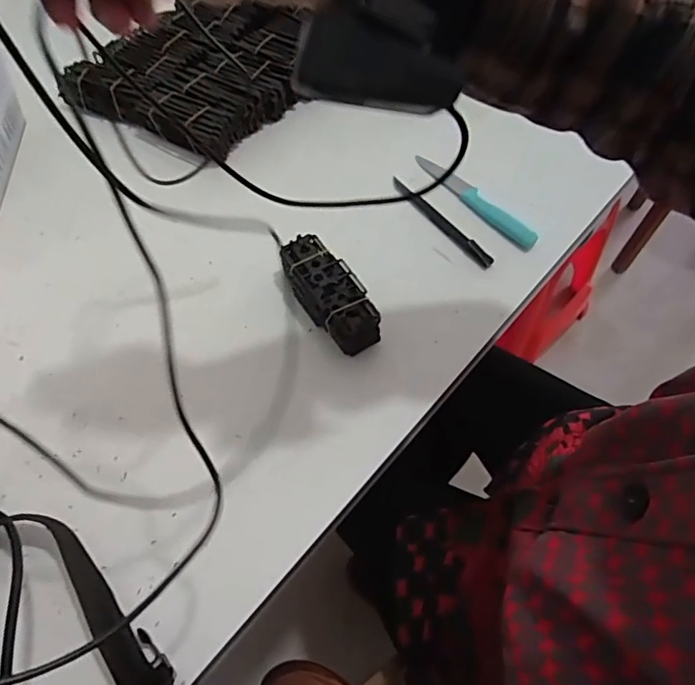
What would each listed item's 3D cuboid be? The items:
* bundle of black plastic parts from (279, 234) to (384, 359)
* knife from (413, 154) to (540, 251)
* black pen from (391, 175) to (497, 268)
[{"bbox_3d":[-0.019,-0.044,0.500,0.052,0.044,0.129,-29,61,-15],"label":"bundle of black plastic parts"},{"bbox_3d":[0.141,-0.160,0.583,0.025,0.009,0.170,-33,62,-17],"label":"knife"},{"bbox_3d":[0.099,-0.131,0.569,0.016,0.010,0.148,-34,63,-18],"label":"black pen"}]

